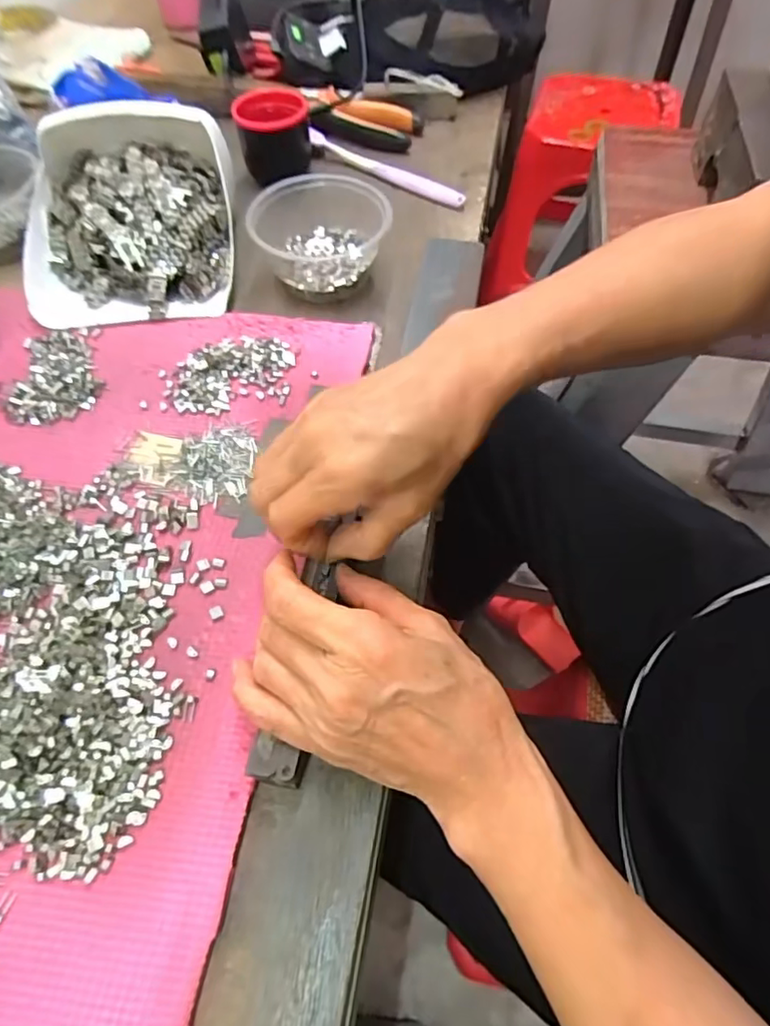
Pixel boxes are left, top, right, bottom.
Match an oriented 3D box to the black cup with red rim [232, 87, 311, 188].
[{"bbox_3d":[-0.099,-0.342,0.530,0.066,0.053,0.054,-11,60,-8],"label":"black cup with red rim"}]

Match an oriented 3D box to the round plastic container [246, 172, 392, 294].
[{"bbox_3d":[-0.053,-0.222,0.465,0.105,0.048,0.105,1,59,-1],"label":"round plastic container"}]

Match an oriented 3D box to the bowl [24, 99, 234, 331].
[{"bbox_3d":[-0.199,-0.239,0.450,0.159,0.076,0.173,-6,59,-6],"label":"bowl"}]

